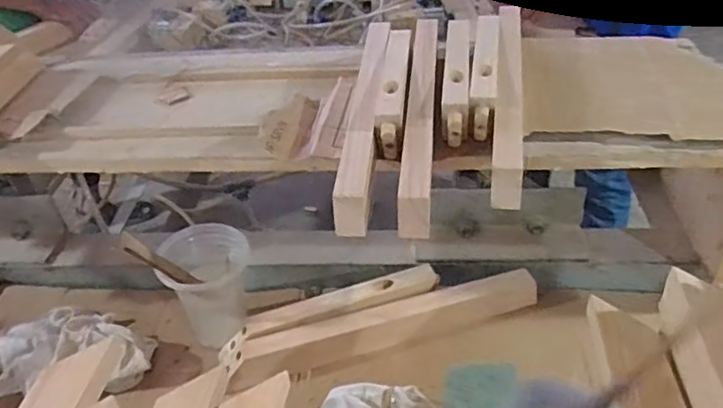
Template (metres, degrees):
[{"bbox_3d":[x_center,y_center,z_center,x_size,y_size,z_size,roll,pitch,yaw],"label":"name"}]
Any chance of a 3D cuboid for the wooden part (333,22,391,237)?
[{"bbox_3d":[0.009,-0.120,0.728,0.031,0.047,0.412,1,39,6],"label":"wooden part"}]

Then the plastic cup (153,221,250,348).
[{"bbox_3d":[-0.194,0.099,0.782,0.105,0.135,0.114,-3,38,2],"label":"plastic cup"}]

